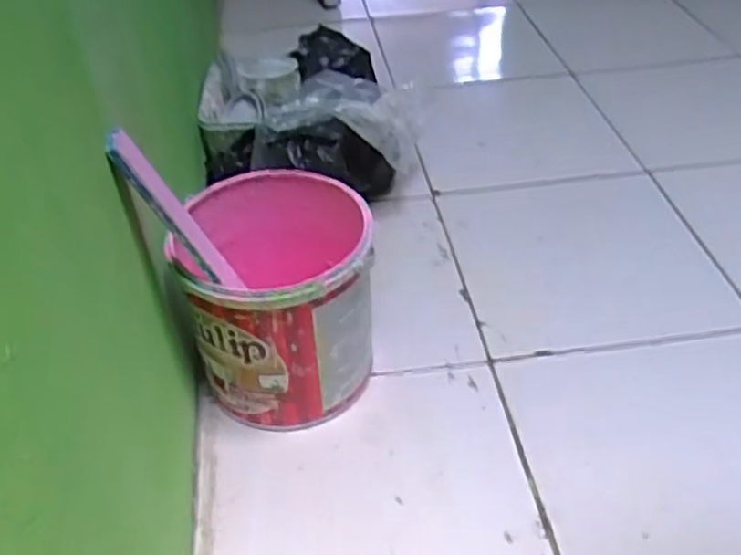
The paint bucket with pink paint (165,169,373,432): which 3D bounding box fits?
[{"bbox_3d":[-0.089,0.022,0.712,0.176,0.186,0.184,0,42,0],"label":"paint bucket with pink paint"}]

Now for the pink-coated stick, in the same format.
[{"bbox_3d":[-0.152,-0.046,0.568,0.014,0.162,0.025,-19,39,18],"label":"pink-coated stick"}]

